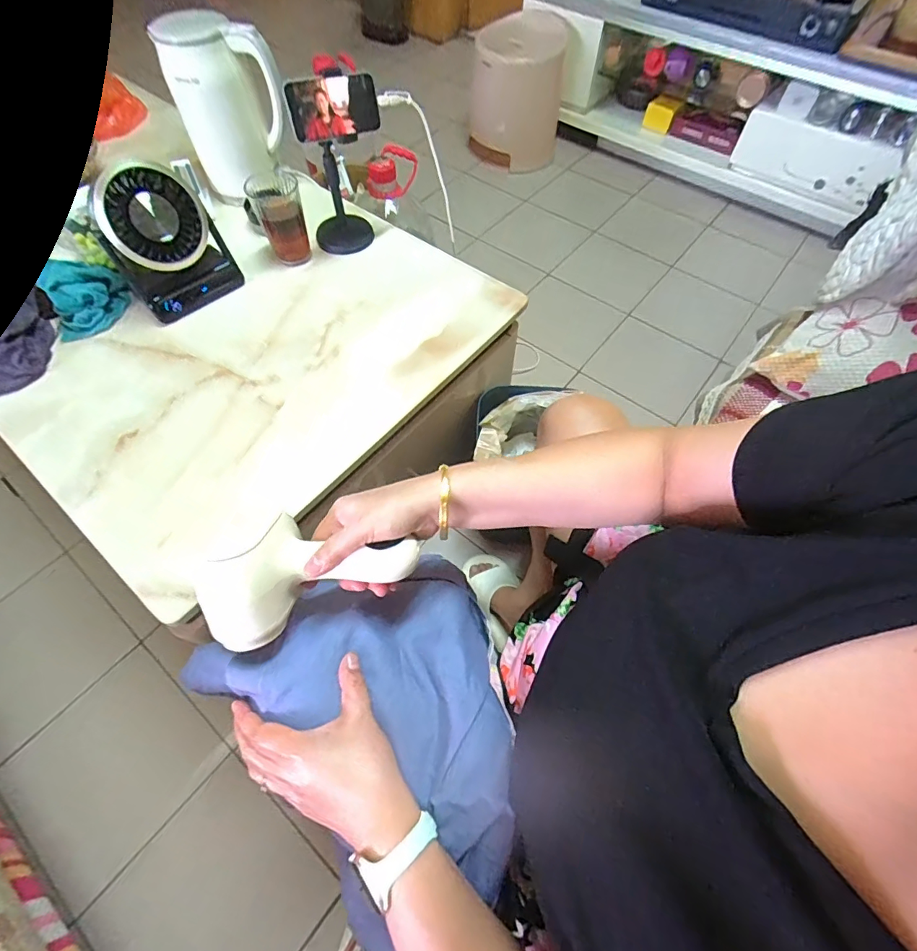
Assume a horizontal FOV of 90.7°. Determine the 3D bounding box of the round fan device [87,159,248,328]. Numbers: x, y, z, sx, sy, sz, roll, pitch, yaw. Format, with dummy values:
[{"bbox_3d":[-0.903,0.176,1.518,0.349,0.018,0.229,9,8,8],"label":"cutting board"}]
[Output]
[{"bbox_3d":[-0.464,-0.370,0.729,0.073,0.182,0.162,36,66,18],"label":"round fan device"}]

